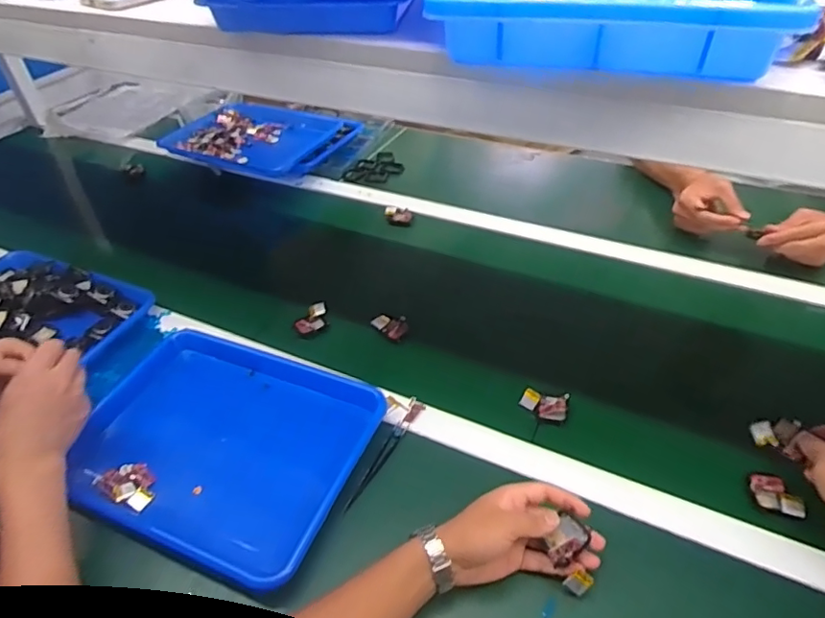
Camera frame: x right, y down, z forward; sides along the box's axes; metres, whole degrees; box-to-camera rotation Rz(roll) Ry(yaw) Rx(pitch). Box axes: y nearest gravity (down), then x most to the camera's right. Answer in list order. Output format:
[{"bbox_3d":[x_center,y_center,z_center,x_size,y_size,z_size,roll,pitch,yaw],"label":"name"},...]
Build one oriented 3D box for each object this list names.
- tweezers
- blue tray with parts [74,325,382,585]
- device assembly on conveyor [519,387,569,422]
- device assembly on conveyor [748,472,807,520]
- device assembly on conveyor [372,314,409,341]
[{"bbox_3d":[-0.039,0.176,0.622,0.015,0.011,0.120,19,47,24],"label":"tweezers"},{"bbox_3d":[-0.217,0.148,0.627,0.321,0.030,0.241,14,45,19],"label":"blue tray with parts"},{"bbox_3d":[0.161,0.118,0.668,0.056,0.010,0.036,6,68,18],"label":"device assembly on conveyor"},{"bbox_3d":[0.379,0.191,0.566,0.049,0.010,0.041,20,47,25],"label":"device assembly on conveyor"},{"bbox_3d":[-0.031,0.022,0.784,0.048,0.016,0.037,25,49,28],"label":"device assembly on conveyor"}]

